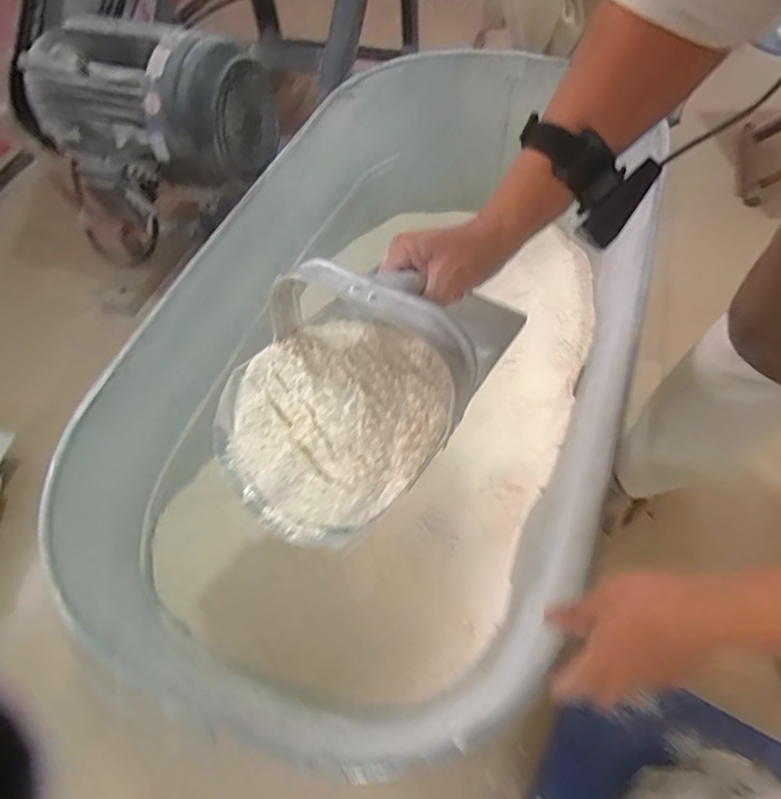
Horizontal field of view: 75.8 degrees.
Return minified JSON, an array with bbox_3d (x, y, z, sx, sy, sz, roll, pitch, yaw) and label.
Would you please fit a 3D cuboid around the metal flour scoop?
[{"bbox_3d":[-0.036,-0.010,0.374,0.165,0.119,0.201,36,67,22],"label":"metal flour scoop"}]

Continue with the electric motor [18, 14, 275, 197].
[{"bbox_3d":[-0.460,-0.542,0.929,0.415,0.206,0.258,14,61,12],"label":"electric motor"}]

